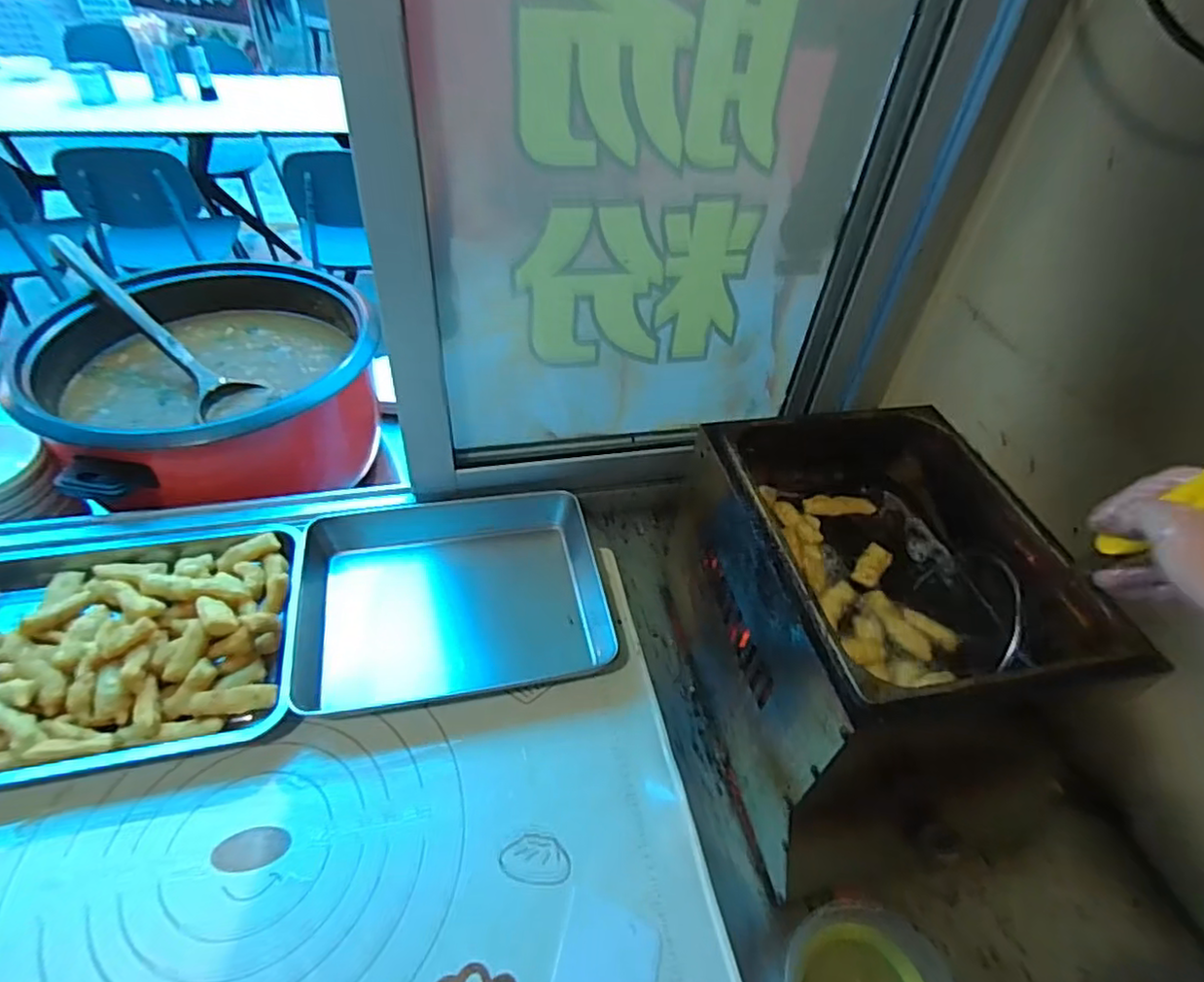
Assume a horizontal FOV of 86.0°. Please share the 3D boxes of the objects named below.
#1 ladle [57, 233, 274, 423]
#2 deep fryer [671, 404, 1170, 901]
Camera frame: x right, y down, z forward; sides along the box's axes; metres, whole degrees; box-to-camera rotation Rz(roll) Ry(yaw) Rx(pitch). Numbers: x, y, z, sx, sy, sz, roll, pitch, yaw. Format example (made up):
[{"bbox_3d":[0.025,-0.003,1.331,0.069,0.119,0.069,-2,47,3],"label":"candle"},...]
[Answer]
[{"bbox_3d":[-0.696,-0.263,0.983,0.411,0.058,0.099,42,53,6],"label":"ladle"},{"bbox_3d":[0.259,0.136,0.678,0.295,0.284,0.368,-9,47,-14],"label":"deep fryer"}]

